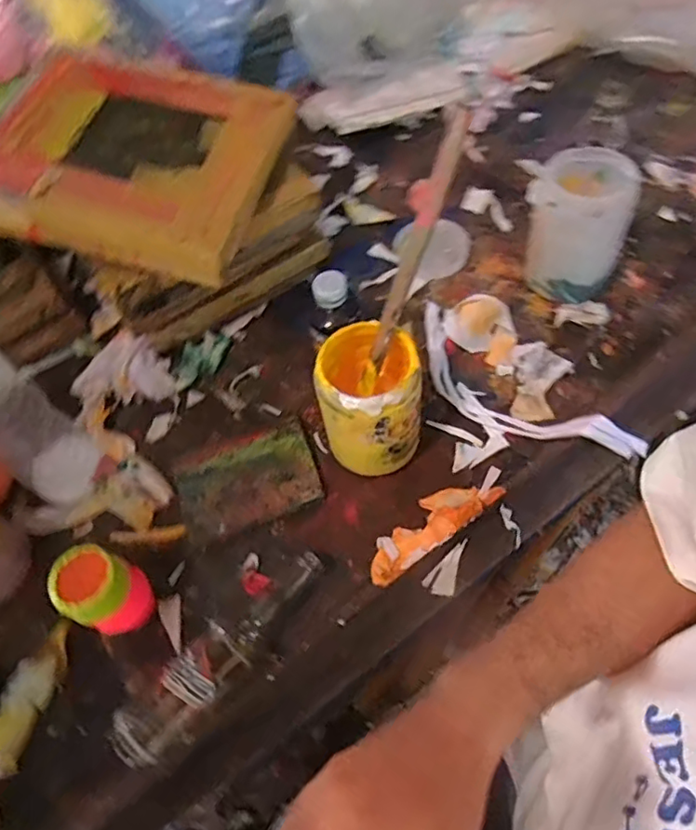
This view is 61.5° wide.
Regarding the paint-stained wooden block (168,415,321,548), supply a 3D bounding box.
[{"bbox_3d":[-0.105,0.066,0.608,0.140,0.016,0.102,-19,60,-5],"label":"paint-stained wooden block"}]

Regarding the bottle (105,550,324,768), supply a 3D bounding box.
[{"bbox_3d":[-0.109,0.207,0.520,0.057,0.063,0.223,39,71,24],"label":"bottle"}]

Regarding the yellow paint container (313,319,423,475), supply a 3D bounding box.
[{"bbox_3d":[0.021,-0.013,0.566,0.091,0.143,0.104,-13,60,-2],"label":"yellow paint container"}]

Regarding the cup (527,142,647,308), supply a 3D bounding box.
[{"bbox_3d":[0.244,-0.202,0.634,0.089,0.150,0.108,5,61,8],"label":"cup"}]

